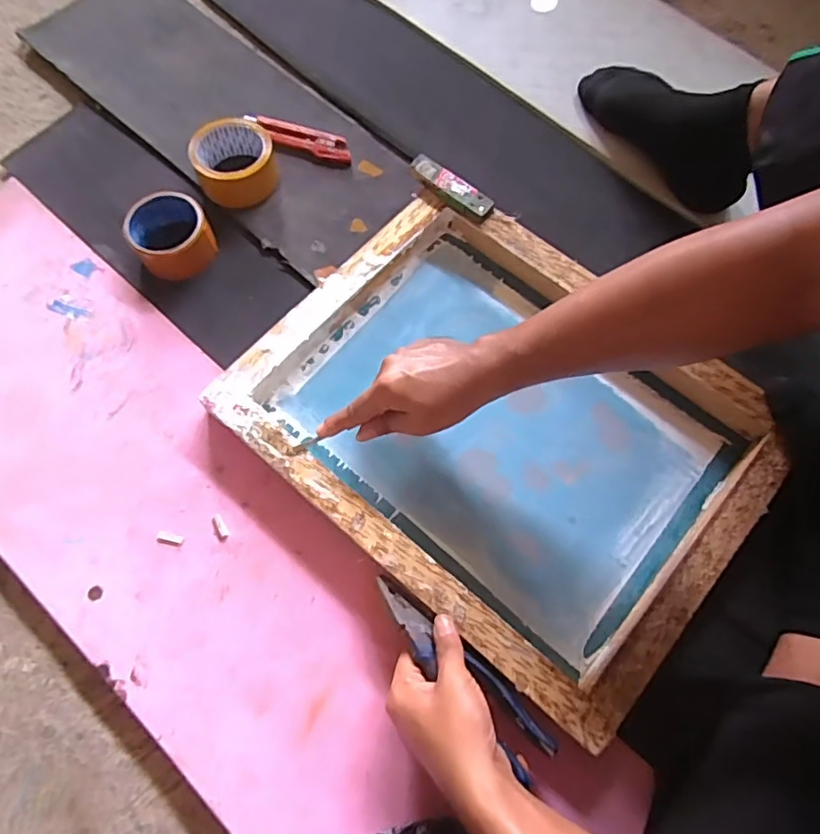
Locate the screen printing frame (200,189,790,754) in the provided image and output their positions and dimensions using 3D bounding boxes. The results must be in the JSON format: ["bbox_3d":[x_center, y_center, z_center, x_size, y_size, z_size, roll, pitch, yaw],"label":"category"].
[{"bbox_3d":[0.089,0.003,0.566,0.464,0.049,0.356,39,75,11],"label":"screen printing frame"}]

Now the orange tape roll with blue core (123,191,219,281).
[{"bbox_3d":[-0.276,-0.212,0.652,0.086,0.049,0.086,0,71,-1],"label":"orange tape roll with blue core"}]

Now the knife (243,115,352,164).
[{"bbox_3d":[-0.140,-0.356,0.722,0.143,0.017,0.036,19,72,5],"label":"knife"}]

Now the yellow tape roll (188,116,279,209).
[{"bbox_3d":[-0.209,-0.311,0.676,0.091,0.052,0.089,-9,72,-4],"label":"yellow tape roll"}]

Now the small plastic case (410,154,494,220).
[{"bbox_3d":[0.045,-0.261,0.647,0.108,0.021,0.025,38,74,12],"label":"small plastic case"}]

